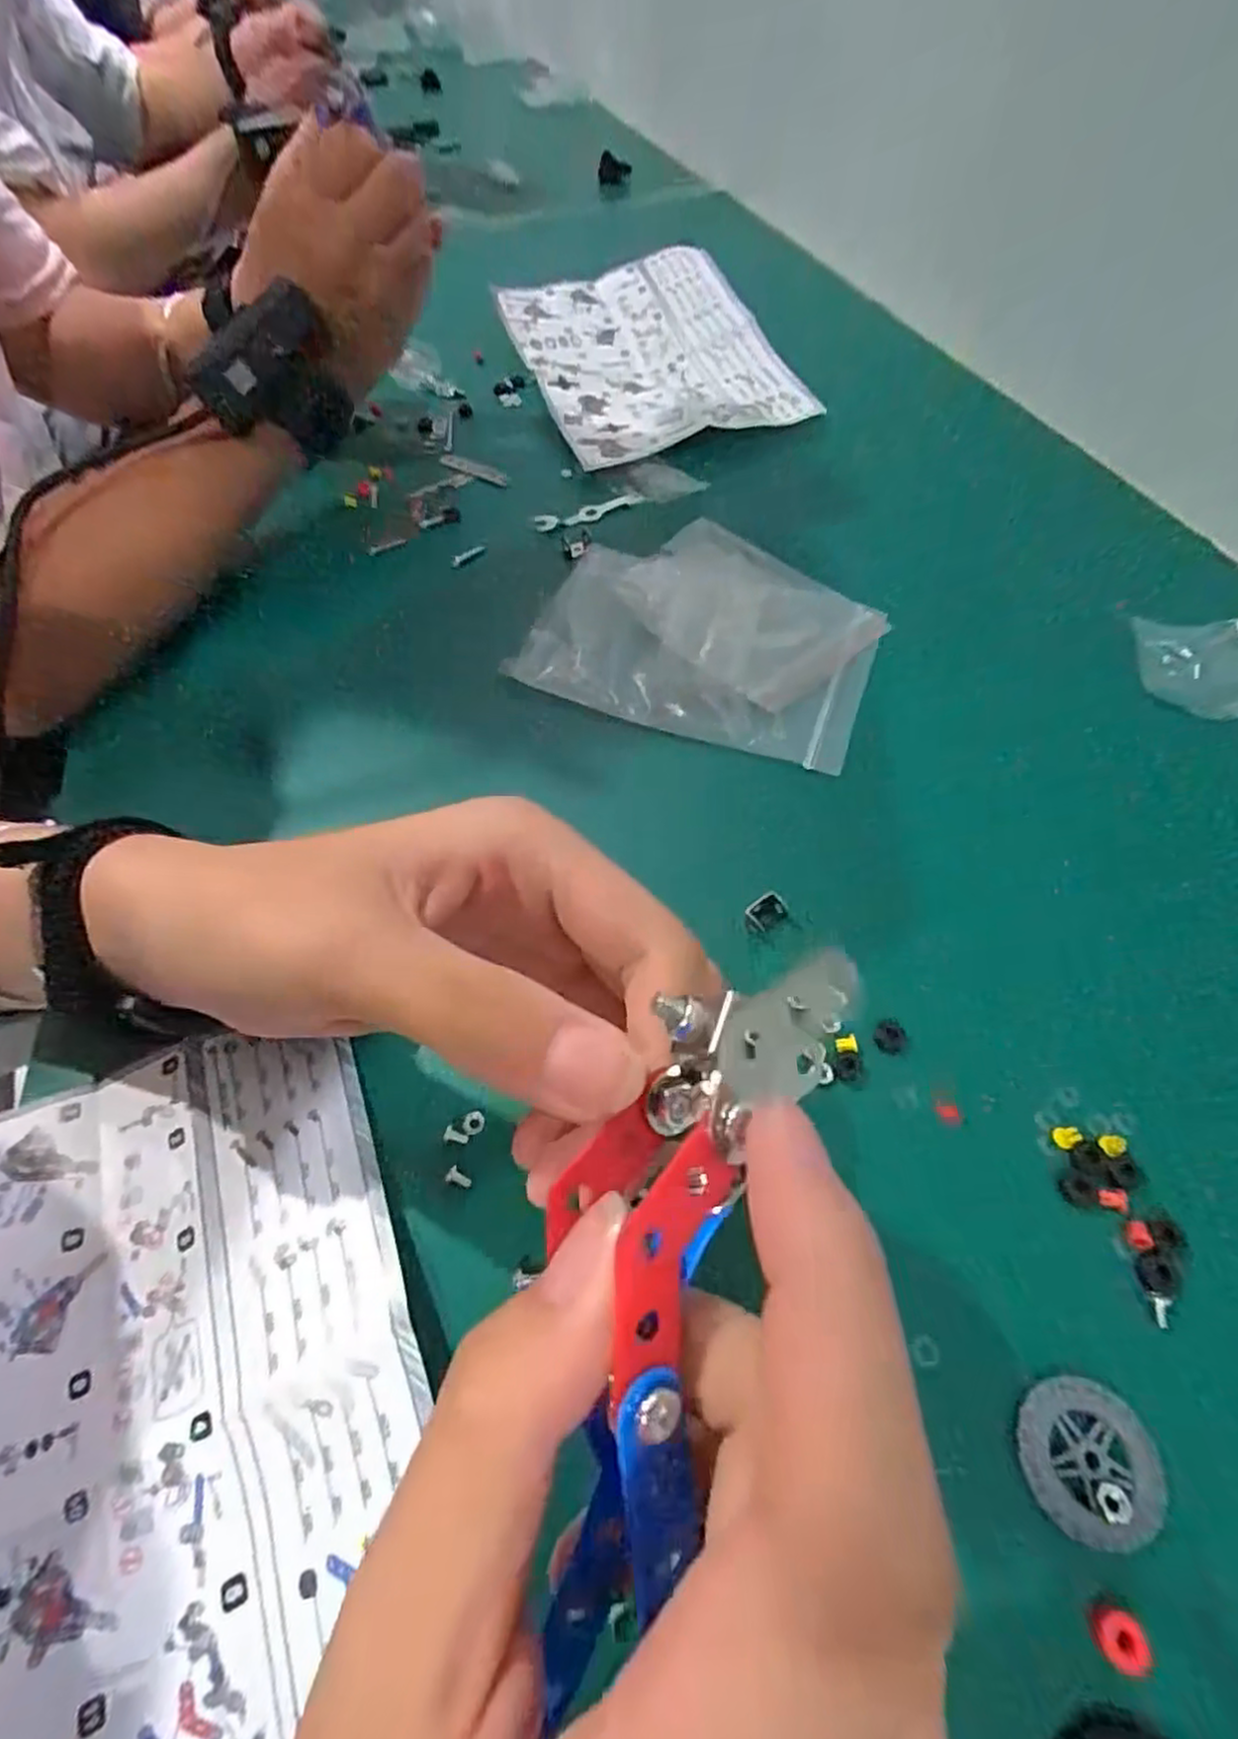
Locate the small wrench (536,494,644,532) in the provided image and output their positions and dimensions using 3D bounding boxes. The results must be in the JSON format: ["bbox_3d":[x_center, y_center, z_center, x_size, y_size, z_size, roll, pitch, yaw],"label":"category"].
[{"bbox_3d":[-0.018,-0.215,0.422,0.066,0.005,0.012,-17,57,-7],"label":"small wrench"}]

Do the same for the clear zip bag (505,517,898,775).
[{"bbox_3d":[0.042,-0.122,0.345,0.163,0.011,0.127,19,60,16],"label":"clear zip bag"}]

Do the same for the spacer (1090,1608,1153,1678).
[{"bbox_3d":[0.114,0.176,0.160,0.010,0.005,0.010,-2,57,3],"label":"spacer"}]

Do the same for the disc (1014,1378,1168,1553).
[{"bbox_3d":[0.119,0.149,0.177,0.032,0.005,0.032,-2,57,3],"label":"disc"}]

